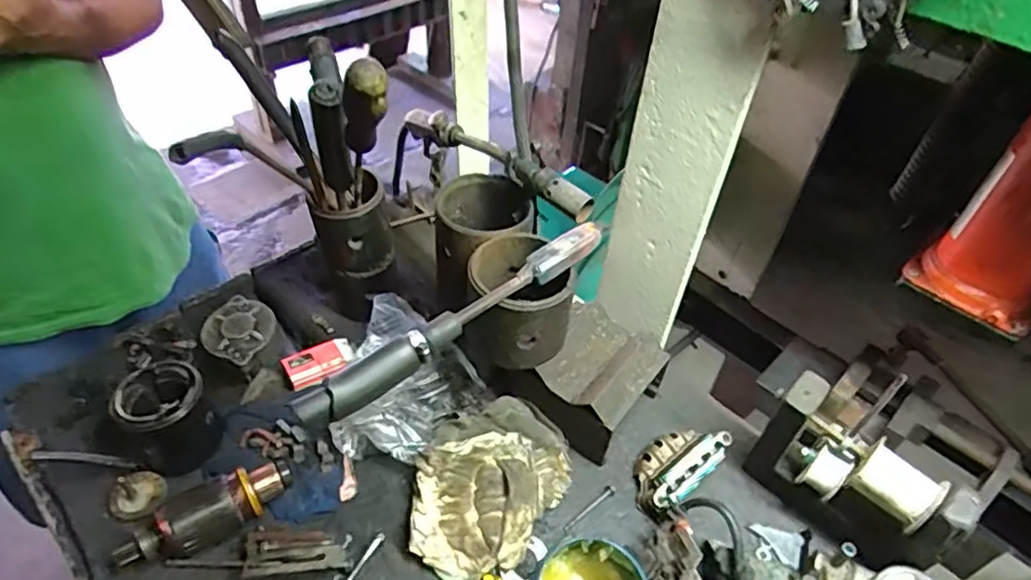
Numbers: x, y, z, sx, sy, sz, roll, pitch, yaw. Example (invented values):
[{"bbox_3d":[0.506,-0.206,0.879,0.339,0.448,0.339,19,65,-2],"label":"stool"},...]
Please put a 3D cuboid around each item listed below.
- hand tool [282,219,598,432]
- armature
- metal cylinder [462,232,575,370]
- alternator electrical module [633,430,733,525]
[{"bbox_3d":[-0.034,0.019,0.470,0.270,0.033,0.021,-30,55,-29],"label":"hand tool"},{"bbox_3d":[-0.281,0.206,0.581,0.156,0.053,0.046,-26,53,-26],"label":"armature"},{"bbox_3d":[0.001,0.010,0.542,0.089,0.080,0.097,-2,46,-7],"label":"metal cylinder"},{"bbox_3d":[0.158,0.174,0.634,0.111,0.038,0.061,-33,56,-31],"label":"alternator electrical module"}]

